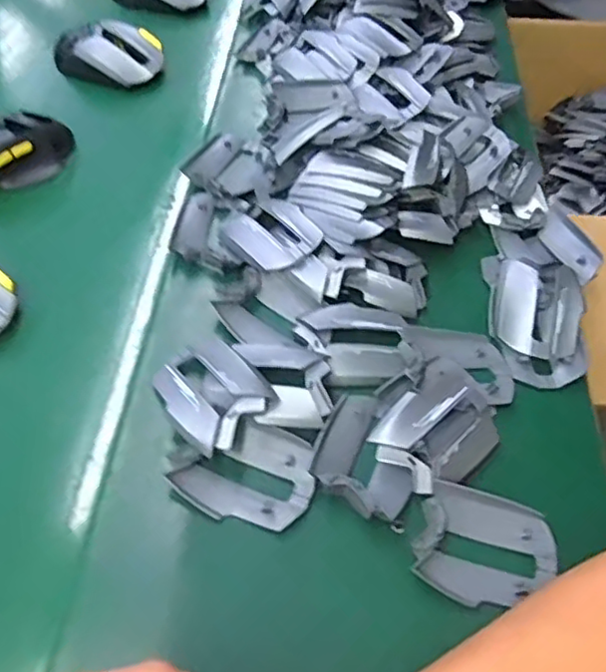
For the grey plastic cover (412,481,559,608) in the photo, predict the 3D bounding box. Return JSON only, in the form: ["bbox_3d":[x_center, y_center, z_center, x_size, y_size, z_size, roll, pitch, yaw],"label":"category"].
[{"bbox_3d":[0.102,0.117,0.352,0.075,0.015,0.060,14,54,10],"label":"grey plastic cover"}]

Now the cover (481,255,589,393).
[{"bbox_3d":[0.166,-0.018,0.454,0.063,0.027,0.108,5,53,3],"label":"cover"}]

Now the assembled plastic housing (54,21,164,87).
[{"bbox_3d":[-0.193,-0.275,0.618,0.107,0.036,0.052,8,53,6],"label":"assembled plastic housing"}]

